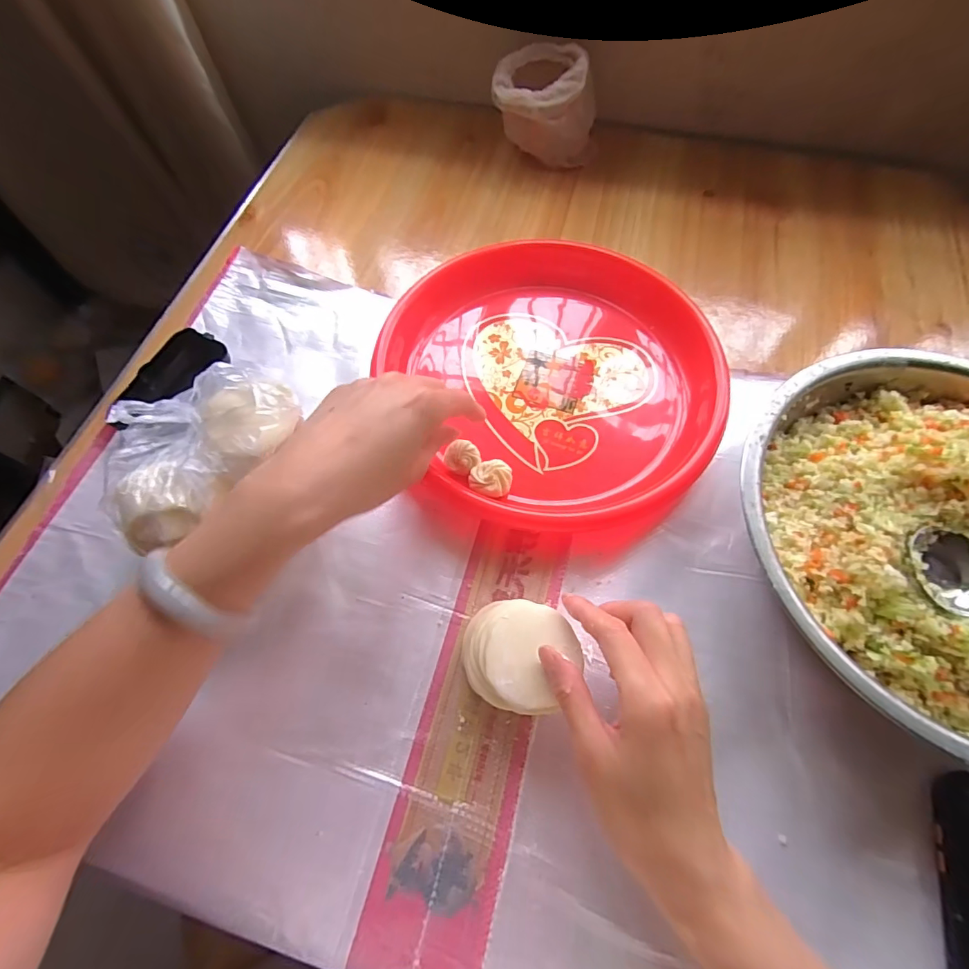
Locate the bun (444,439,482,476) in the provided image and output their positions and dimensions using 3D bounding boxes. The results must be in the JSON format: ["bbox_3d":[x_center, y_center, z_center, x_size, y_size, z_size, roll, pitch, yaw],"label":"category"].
[{"bbox_3d":[-0.018,-0.021,0.378,0.029,0.021,0.023,2,65,2],"label":"bun"}]

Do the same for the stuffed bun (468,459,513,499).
[{"bbox_3d":[0.005,-0.003,0.374,0.033,0.019,0.031,1,65,1],"label":"stuffed bun"}]

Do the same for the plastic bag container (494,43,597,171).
[{"bbox_3d":[0.072,-0.432,0.540,0.119,0.092,0.080,1,65,1],"label":"plastic bag container"}]

